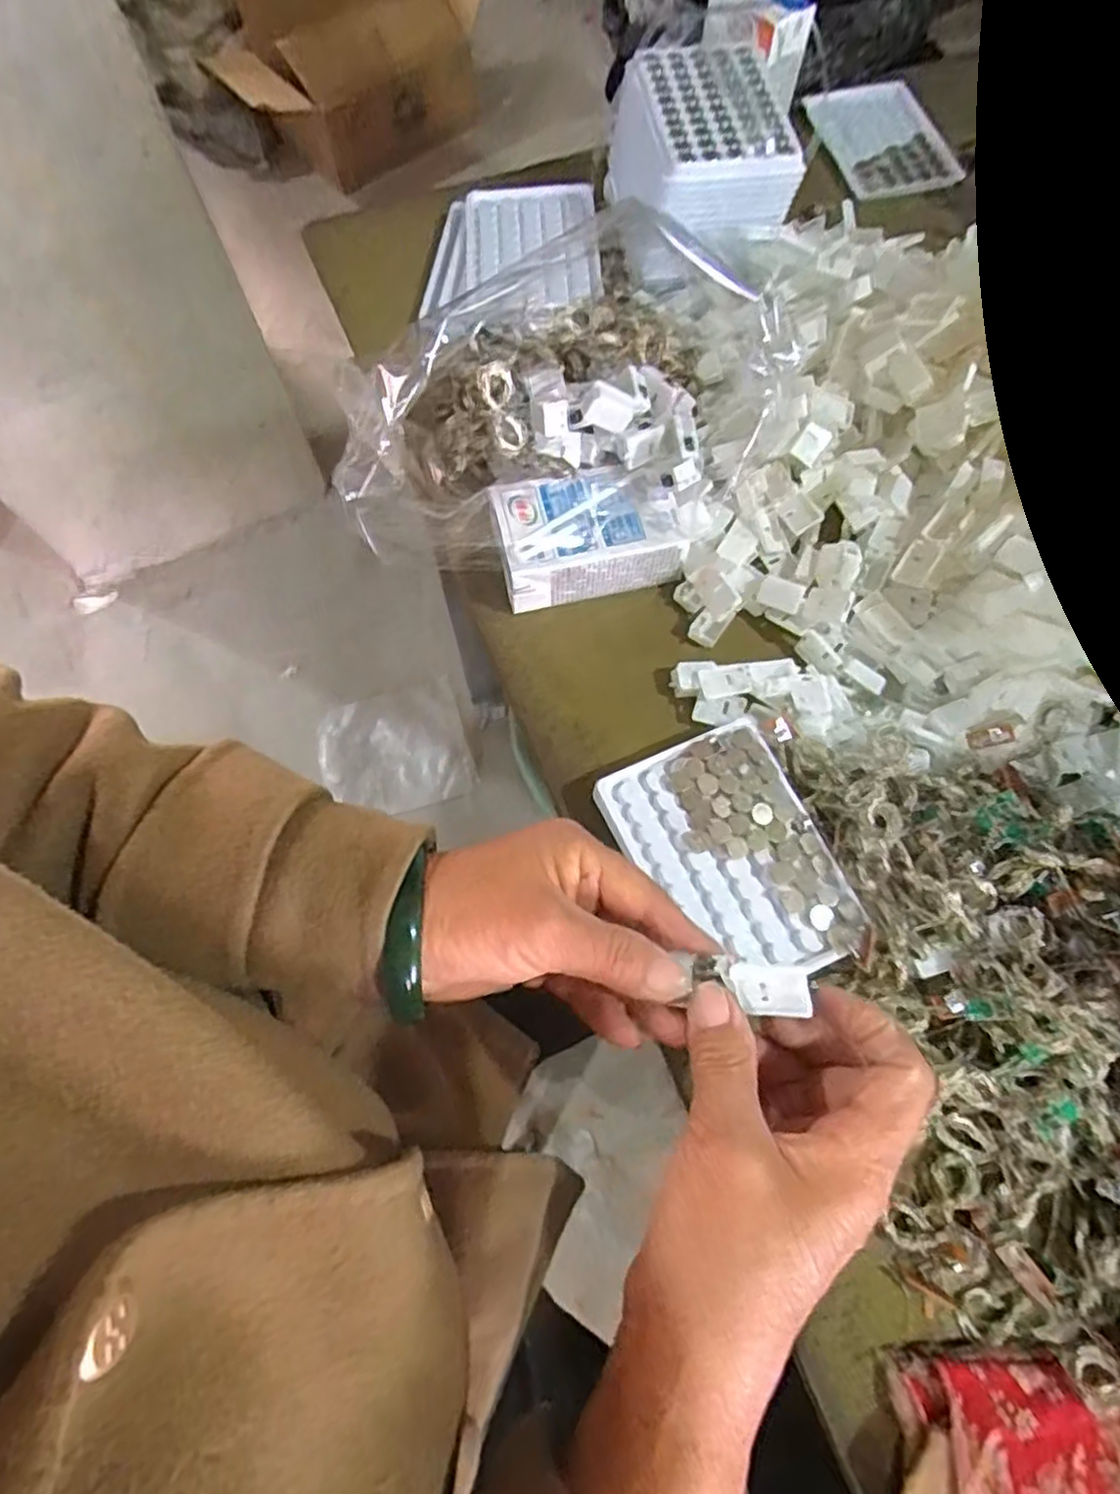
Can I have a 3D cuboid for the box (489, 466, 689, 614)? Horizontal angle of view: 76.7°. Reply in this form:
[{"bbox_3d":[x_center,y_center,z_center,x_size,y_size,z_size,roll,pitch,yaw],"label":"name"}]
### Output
[{"bbox_3d":[0.016,-0.126,0.422,0.104,0.044,0.059,-11,70,-4],"label":"box"}]

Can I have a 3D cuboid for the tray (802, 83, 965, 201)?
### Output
[{"bbox_3d":[0.265,-0.506,0.587,0.103,0.014,0.122,-14,70,-5],"label":"tray"}]

